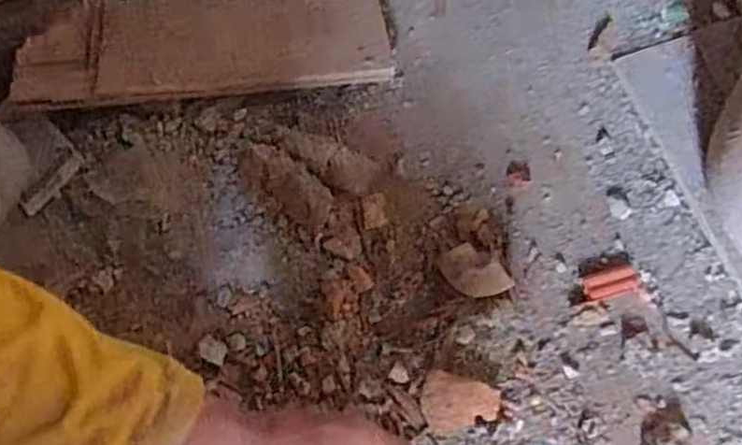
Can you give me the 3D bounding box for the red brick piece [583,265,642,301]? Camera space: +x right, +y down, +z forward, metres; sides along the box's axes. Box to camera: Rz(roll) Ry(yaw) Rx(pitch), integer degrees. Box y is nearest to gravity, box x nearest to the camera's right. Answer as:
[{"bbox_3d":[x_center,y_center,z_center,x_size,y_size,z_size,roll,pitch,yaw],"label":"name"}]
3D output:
[{"bbox_3d":[0.172,0.044,0.514,0.040,0.006,0.020,-13,70,-3],"label":"red brick piece"}]

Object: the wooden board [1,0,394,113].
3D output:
[{"bbox_3d":[-0.129,-0.141,0.563,0.279,0.013,0.107,-6,56,-5],"label":"wooden board"}]

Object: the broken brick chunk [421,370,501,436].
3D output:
[{"bbox_3d":[0.059,0.119,0.484,0.051,0.012,0.039,-14,70,-3],"label":"broken brick chunk"}]

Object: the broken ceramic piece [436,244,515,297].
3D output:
[{"bbox_3d":[0.073,0.036,0.503,0.052,0.019,0.032,26,98,10],"label":"broken ceramic piece"}]

